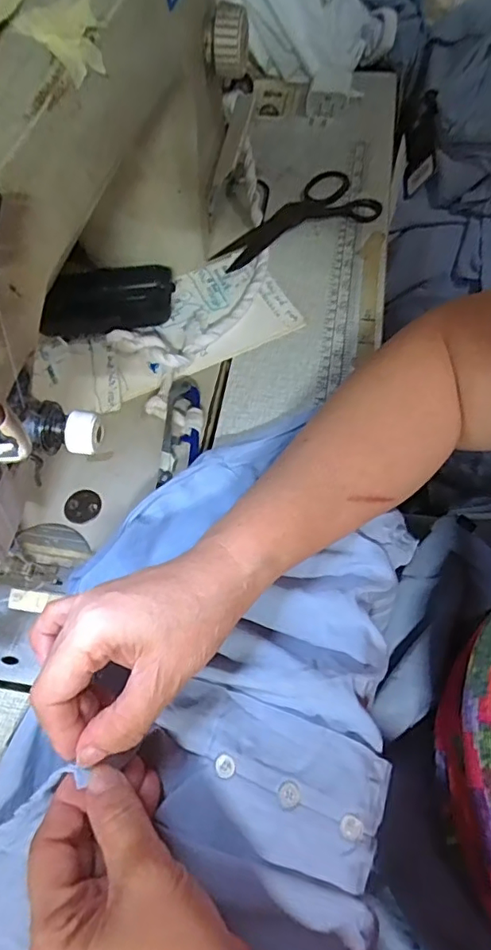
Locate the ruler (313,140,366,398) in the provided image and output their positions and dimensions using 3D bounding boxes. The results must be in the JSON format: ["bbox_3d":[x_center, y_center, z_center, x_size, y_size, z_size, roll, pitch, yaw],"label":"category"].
[{"bbox_3d":[0.092,-0.193,0.478,0.024,0.004,0.327,8,62,7],"label":"ruler"}]

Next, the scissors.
[{"bbox_3d":[0.040,-0.236,0.494,0.161,0.008,0.075,-27,64,-11],"label":"scissors"}]

